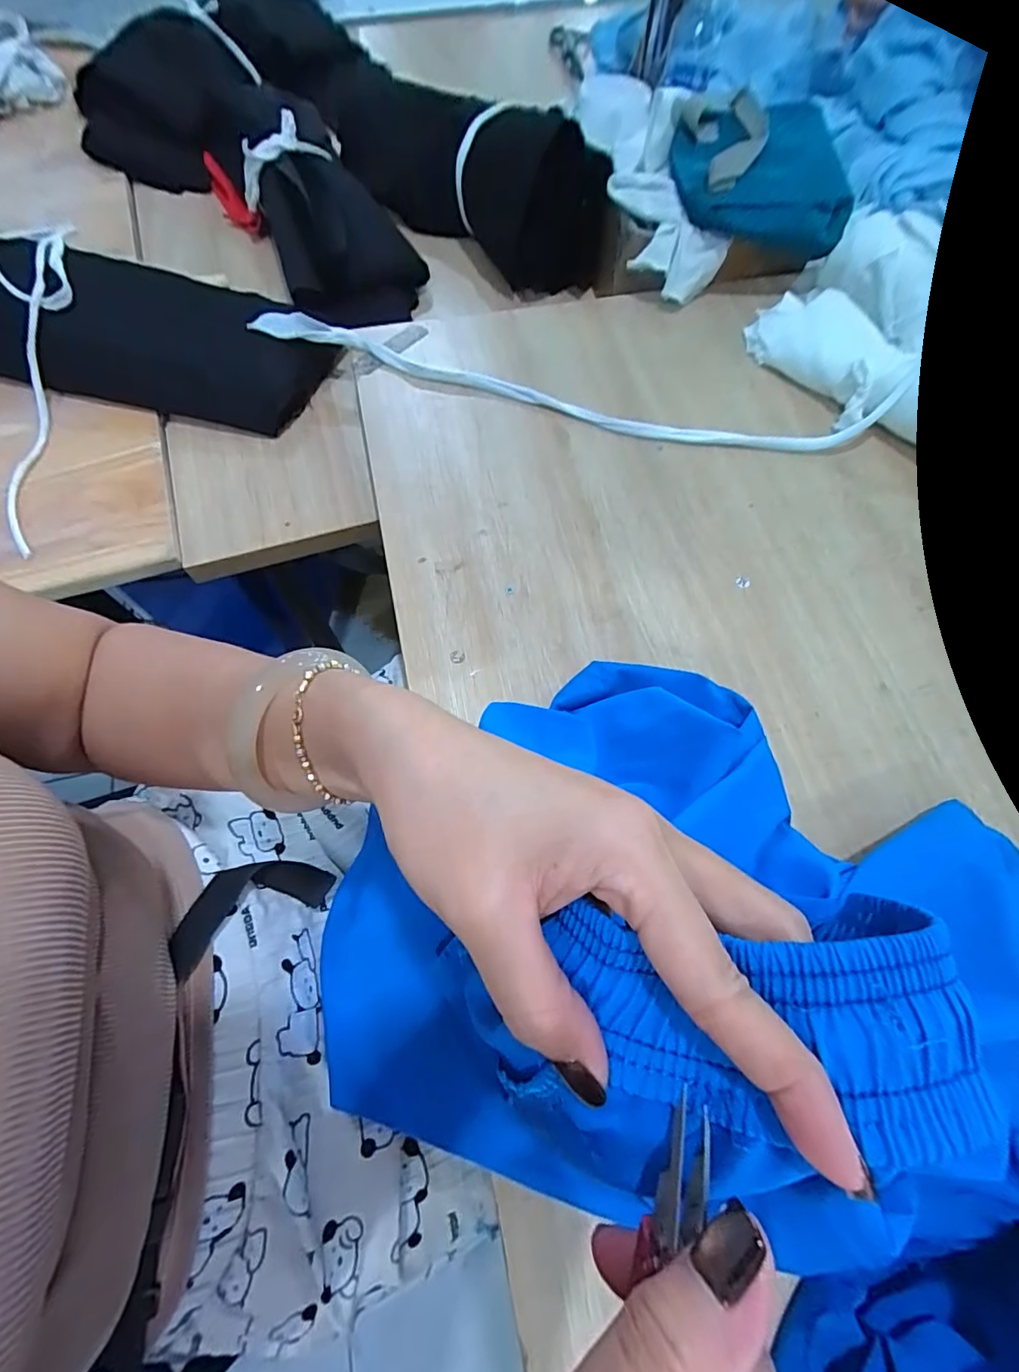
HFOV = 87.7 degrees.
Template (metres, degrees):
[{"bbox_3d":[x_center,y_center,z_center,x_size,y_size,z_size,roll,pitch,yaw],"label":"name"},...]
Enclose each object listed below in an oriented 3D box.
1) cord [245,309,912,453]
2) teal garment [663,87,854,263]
[{"bbox_3d":[0.042,-0.313,0.547,0.648,0.033,0.072,14,77,6],"label":"cord"},{"bbox_3d":[0.276,-0.572,0.596,0.179,0.078,0.167,5,66,1],"label":"teal garment"}]

